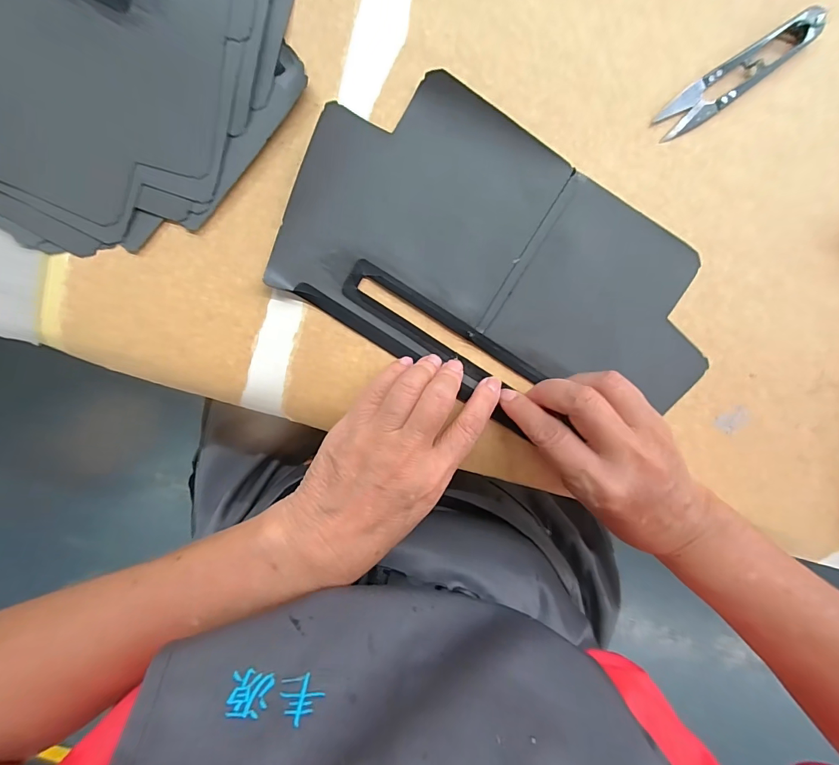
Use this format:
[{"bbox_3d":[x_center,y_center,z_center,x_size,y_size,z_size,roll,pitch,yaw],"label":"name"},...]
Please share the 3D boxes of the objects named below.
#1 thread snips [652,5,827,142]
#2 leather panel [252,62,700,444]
[{"bbox_3d":[0.194,-0.187,0.245,0.099,0.010,0.021,-33,98,5],"label":"thread snips"},{"bbox_3d":[0.055,-0.069,0.266,0.280,0.013,0.160,31,98,-4],"label":"leather panel"}]

